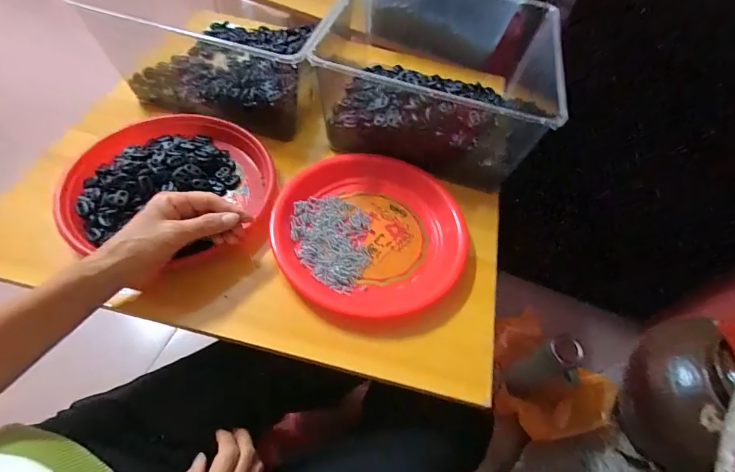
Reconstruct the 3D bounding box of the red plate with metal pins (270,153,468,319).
[{"bbox_3d":[0.005,-0.015,0.465,0.221,0.039,0.222,4,55,-5],"label":"red plate with metal pins"}]

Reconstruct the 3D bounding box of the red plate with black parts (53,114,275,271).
[{"bbox_3d":[-0.237,-0.060,0.465,0.234,0.045,0.241,0,54,0],"label":"red plate with black parts"}]

